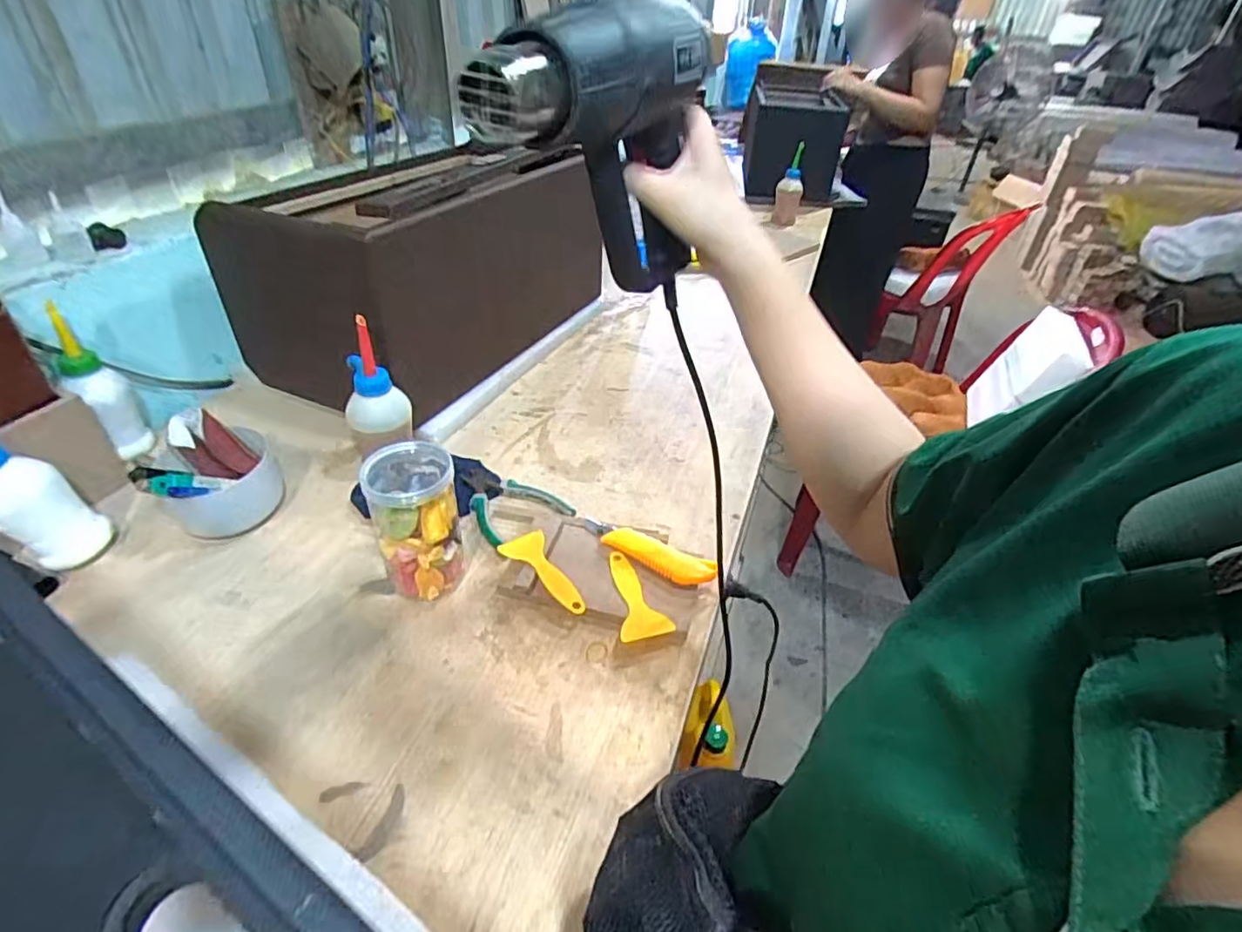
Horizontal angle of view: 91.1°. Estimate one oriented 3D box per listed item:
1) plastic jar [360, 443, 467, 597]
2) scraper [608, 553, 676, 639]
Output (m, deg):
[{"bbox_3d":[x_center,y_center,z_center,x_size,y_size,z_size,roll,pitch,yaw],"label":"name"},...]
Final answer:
[{"bbox_3d":[-0.209,0.062,0.626,0.081,0.152,0.077,-6,39,-11],"label":"plastic jar"},{"bbox_3d":[0.015,0.133,0.650,0.050,0.012,0.115,-7,40,-13],"label":"scraper"}]

